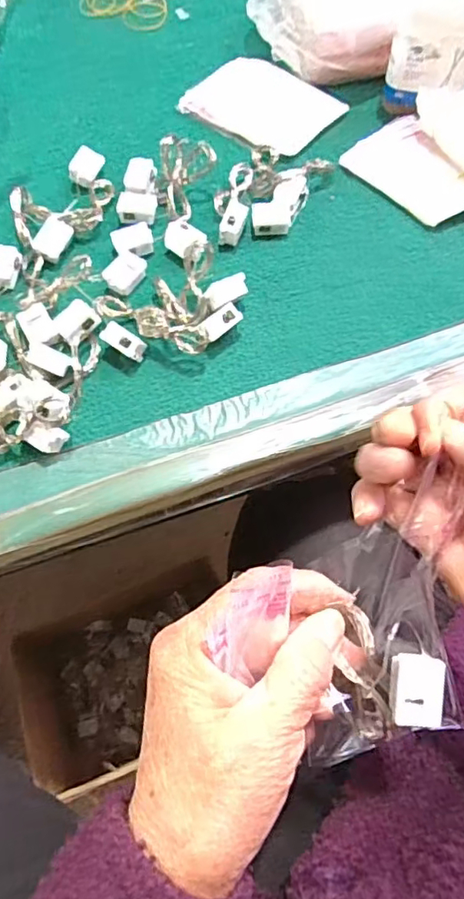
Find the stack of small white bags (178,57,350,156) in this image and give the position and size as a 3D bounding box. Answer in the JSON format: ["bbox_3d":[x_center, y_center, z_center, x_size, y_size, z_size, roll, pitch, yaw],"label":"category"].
[{"bbox_3d":[0.025,-0.283,0.462,0.112,0.006,0.081,40,73,16],"label":"stack of small white bags"}]

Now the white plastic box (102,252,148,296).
[{"bbox_3d":[-0.075,-0.124,0.395,0.021,0.011,0.029,31,71,13],"label":"white plastic box"}]

